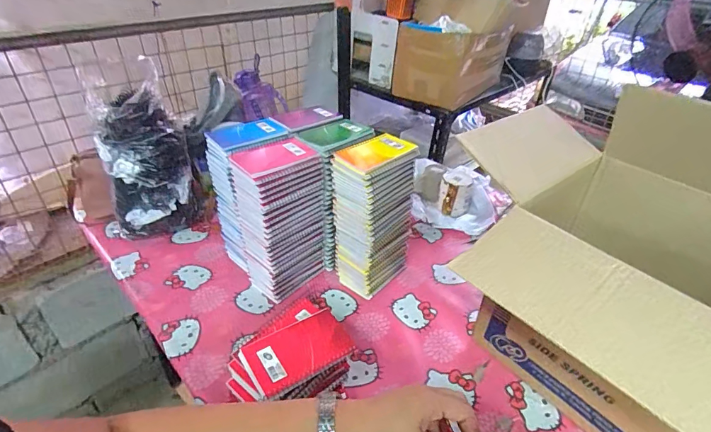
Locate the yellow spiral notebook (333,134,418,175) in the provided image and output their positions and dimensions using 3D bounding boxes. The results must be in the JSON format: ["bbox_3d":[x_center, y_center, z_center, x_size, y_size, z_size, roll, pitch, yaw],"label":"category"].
[{"bbox_3d":[0.032,-0.114,0.709,0.127,0.016,0.091,-28,40,-27],"label":"yellow spiral notebook"}]

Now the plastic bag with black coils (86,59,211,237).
[{"bbox_3d":[-0.455,-0.116,0.889,0.194,0.333,0.140,-16,39,-23],"label":"plastic bag with black coils"}]

